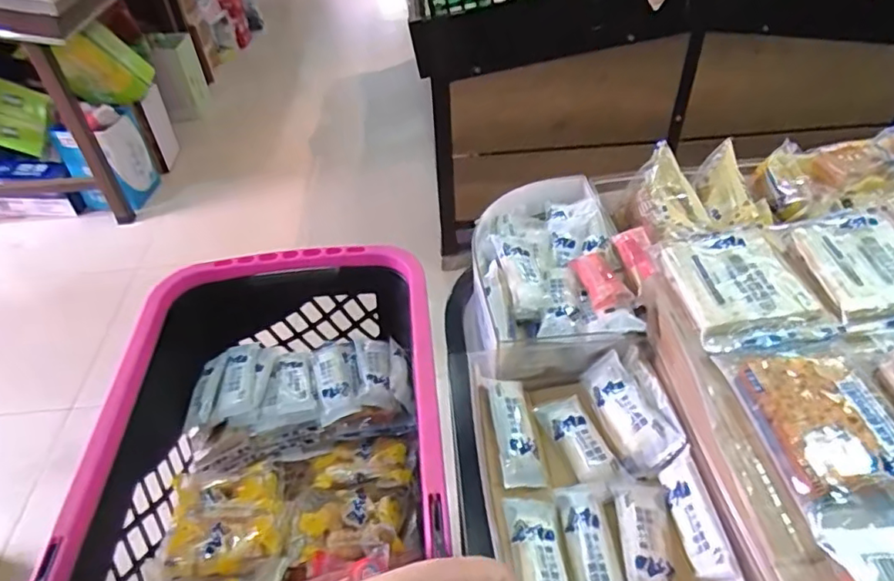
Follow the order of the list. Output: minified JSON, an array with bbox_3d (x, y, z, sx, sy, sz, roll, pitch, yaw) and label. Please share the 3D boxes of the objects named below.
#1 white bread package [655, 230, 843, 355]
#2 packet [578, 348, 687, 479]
[{"bbox_3d":[0.258,-0.005,0.504,0.105,0.021,0.142,-4,43,-1],"label":"white bread package"},{"bbox_3d":[0.181,0.124,0.595,0.058,0.024,0.126,-43,47,16],"label":"packet"}]

